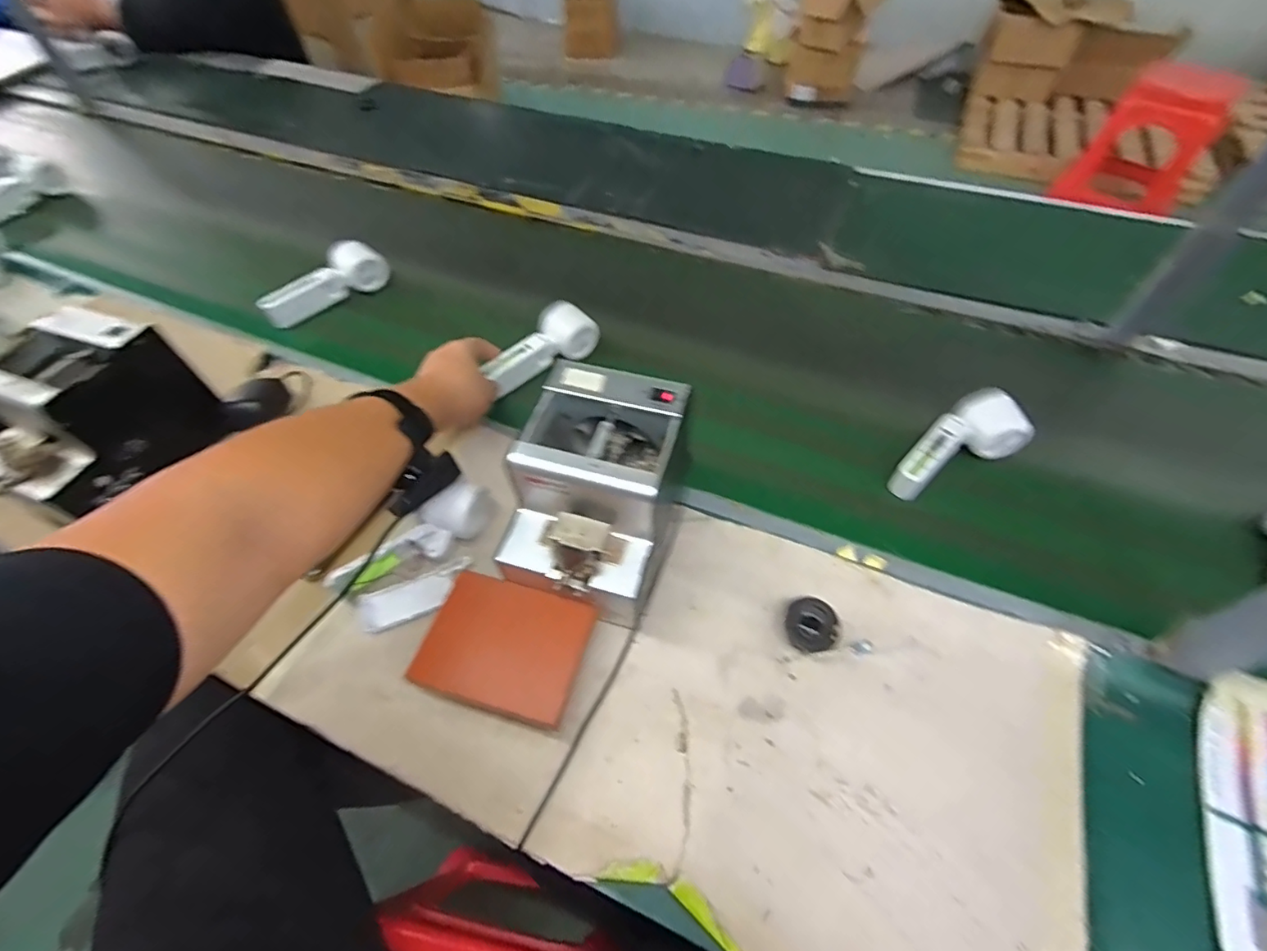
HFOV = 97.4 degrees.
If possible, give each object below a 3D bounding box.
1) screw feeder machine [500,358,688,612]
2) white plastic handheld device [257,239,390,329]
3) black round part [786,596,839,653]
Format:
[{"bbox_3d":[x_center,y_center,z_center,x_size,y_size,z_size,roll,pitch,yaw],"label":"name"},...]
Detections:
[{"bbox_3d":[-0.032,0.010,0.485,0.124,0.116,0.171,13,56,13],"label":"screw feeder machine"},{"bbox_3d":[-0.438,-0.271,0.788,0.173,0.060,0.050,-37,58,-14],"label":"white plastic handheld device"},{"bbox_3d":[0.156,0.132,0.491,0.040,0.020,0.043,-2,54,3],"label":"black round part"}]

